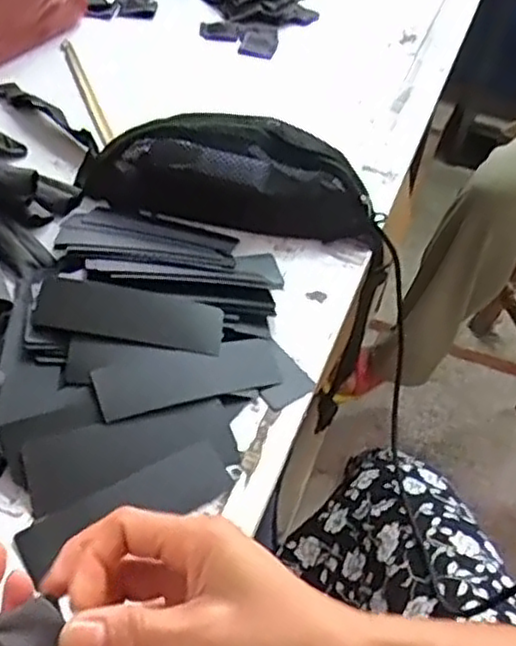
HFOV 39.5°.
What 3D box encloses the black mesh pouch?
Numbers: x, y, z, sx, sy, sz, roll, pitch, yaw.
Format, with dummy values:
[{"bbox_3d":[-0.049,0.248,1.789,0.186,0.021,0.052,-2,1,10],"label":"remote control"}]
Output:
[{"bbox_3d":[-0.031,-0.151,0.706,0.291,0.069,0.080,6,47,-1],"label":"black mesh pouch"}]

